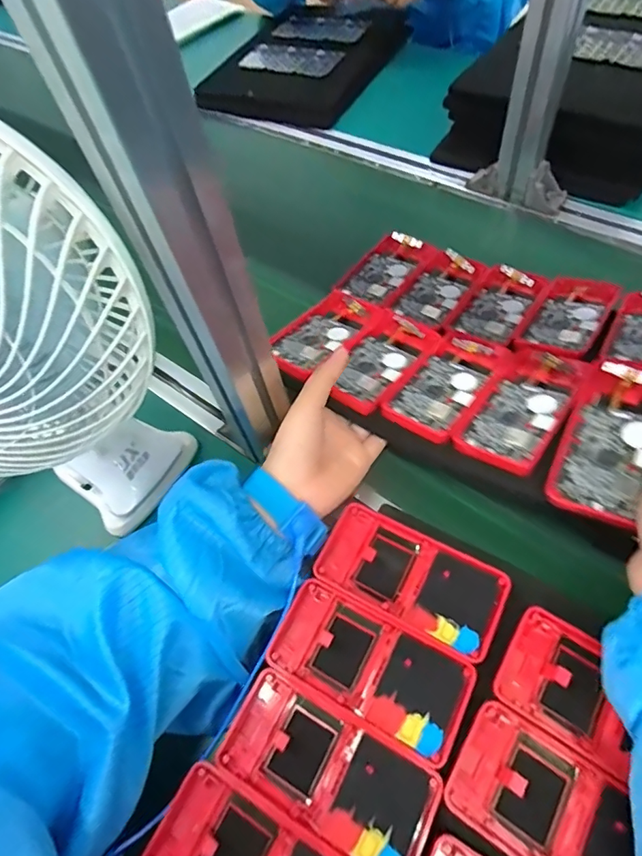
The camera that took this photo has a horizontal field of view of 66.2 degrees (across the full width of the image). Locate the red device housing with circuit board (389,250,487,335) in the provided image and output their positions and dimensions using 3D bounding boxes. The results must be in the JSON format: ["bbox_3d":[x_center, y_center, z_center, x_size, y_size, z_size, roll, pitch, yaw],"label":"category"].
[{"bbox_3d":[0.124,-0.142,0.507,0.060,0.013,0.124,27,65,20],"label":"red device housing with circuit board"}]

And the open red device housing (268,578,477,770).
[{"bbox_3d":[0.031,0.151,0.313,0.119,0.013,0.061,24,64,18],"label":"open red device housing"}]

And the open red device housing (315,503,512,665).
[{"bbox_3d":[0.062,0.102,0.337,0.119,0.014,0.061,24,64,19],"label":"open red device housing"}]

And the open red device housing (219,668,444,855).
[{"bbox_3d":[0.003,0.199,0.284,0.119,0.009,0.060,24,64,18],"label":"open red device housing"}]

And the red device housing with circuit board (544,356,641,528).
[{"bbox_3d":[0.204,0.006,0.339,0.060,0.017,0.121,27,70,21],"label":"red device housing with circuit board"}]

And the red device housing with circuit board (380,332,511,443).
[{"bbox_3d":[0.110,-0.040,0.420,0.062,0.021,0.122,30,62,23],"label":"red device housing with circuit board"}]

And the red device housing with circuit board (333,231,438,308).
[{"bbox_3d":[0.071,-0.170,0.531,0.066,0.011,0.115,27,65,20],"label":"red device housing with circuit board"}]

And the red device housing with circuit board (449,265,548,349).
[{"bbox_3d":[0.175,-0.122,0.482,0.061,0.009,0.116,27,65,20],"label":"red device housing with circuit board"}]

